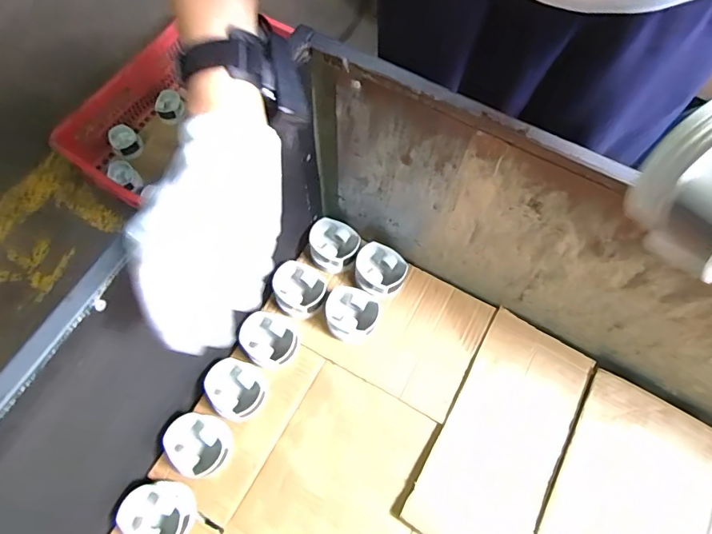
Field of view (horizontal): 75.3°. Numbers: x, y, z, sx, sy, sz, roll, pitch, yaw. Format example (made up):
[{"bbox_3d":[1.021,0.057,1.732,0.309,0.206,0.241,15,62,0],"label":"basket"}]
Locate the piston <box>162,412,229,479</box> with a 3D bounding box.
[{"bbox_3d":[-0.204,0.232,0.600,0.084,0.045,0.076,24,69,9],"label":"piston"}]

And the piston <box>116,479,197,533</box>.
[{"bbox_3d":[-0.245,0.306,0.569,0.086,0.045,0.076,-1,67,-2],"label":"piston"}]

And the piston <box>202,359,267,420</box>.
[{"bbox_3d":[-0.164,0.168,0.629,0.080,0.041,0.075,1,65,-1],"label":"piston"}]

